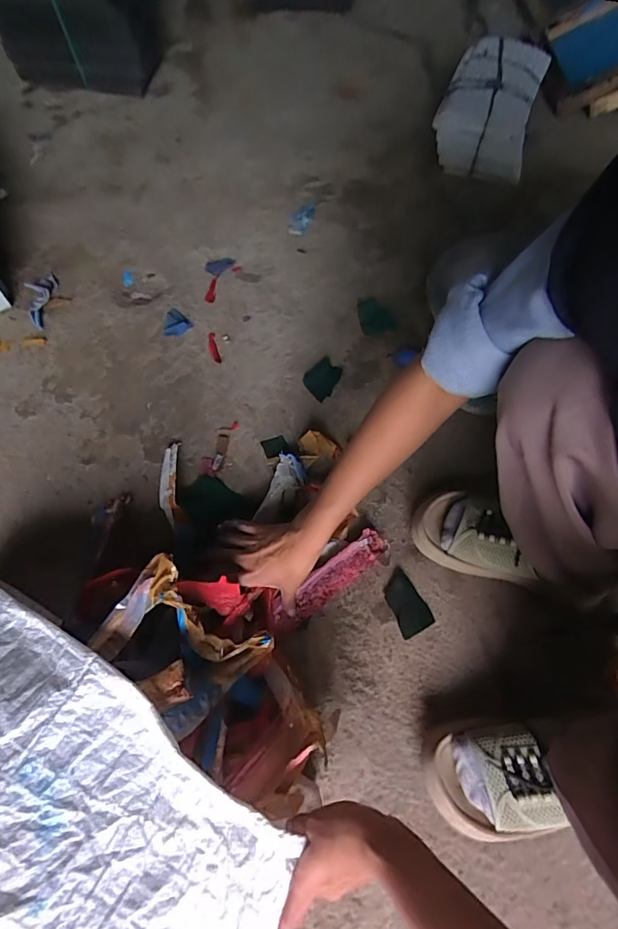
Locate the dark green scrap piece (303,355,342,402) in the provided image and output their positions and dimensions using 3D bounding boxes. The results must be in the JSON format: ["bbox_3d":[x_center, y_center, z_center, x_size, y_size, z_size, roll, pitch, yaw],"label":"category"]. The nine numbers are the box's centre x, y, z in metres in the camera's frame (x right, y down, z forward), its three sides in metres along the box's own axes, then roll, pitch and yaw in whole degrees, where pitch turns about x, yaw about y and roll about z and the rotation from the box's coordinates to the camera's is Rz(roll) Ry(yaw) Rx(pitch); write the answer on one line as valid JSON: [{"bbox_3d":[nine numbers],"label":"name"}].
[{"bbox_3d":[0.022,-0.136,0.684,0.047,0.012,0.074,32,68,13],"label":"dark green scrap piece"}]

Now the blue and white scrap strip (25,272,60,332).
[{"bbox_3d":[-0.437,-0.268,0.723,0.043,0.014,0.104,-12,66,-7],"label":"blue and white scrap strip"}]

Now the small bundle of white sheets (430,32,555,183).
[{"bbox_3d":[0.375,-0.746,0.918,0.181,0.110,0.331,16,66,6],"label":"small bundle of white sheets"}]

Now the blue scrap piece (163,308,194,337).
[{"bbox_3d":[-0.221,-0.229,0.720,0.046,0.006,0.046,39,70,15],"label":"blue scrap piece"}]

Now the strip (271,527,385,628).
[{"bbox_3d":[0.027,0.141,0.553,0.170,0.011,0.041,-34,88,-18],"label":"strip"}]

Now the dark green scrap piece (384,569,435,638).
[{"bbox_3d":[0.120,0.170,0.550,0.043,0.008,0.074,-22,68,-11],"label":"dark green scrap piece"}]

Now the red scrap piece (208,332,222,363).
[{"bbox_3d":[-0.152,-0.185,0.704,0.014,0.004,0.059,-14,66,-8],"label":"red scrap piece"}]

